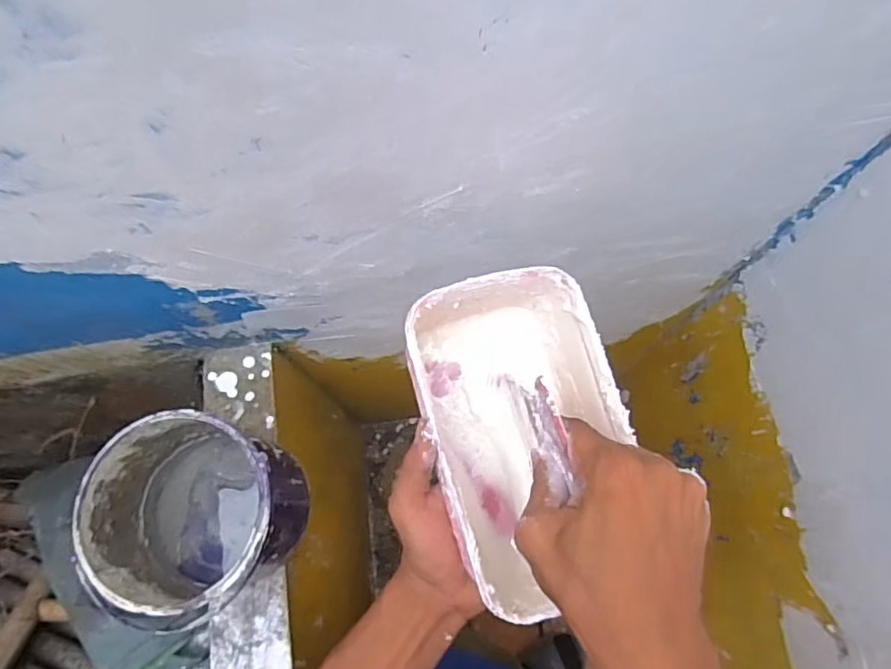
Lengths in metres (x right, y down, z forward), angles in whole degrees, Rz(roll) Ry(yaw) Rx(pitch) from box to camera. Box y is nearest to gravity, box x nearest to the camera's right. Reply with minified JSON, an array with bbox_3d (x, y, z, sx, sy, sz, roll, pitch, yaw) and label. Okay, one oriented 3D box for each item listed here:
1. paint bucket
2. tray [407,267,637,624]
[{"bbox_3d":[-0.263,0.189,0.647,0.188,0.168,0.183,0,73,0],"label":"paint bucket"},{"bbox_3d":[0.050,0.065,0.364,0.109,0.085,0.194,-17,74,-5],"label":"tray"}]

